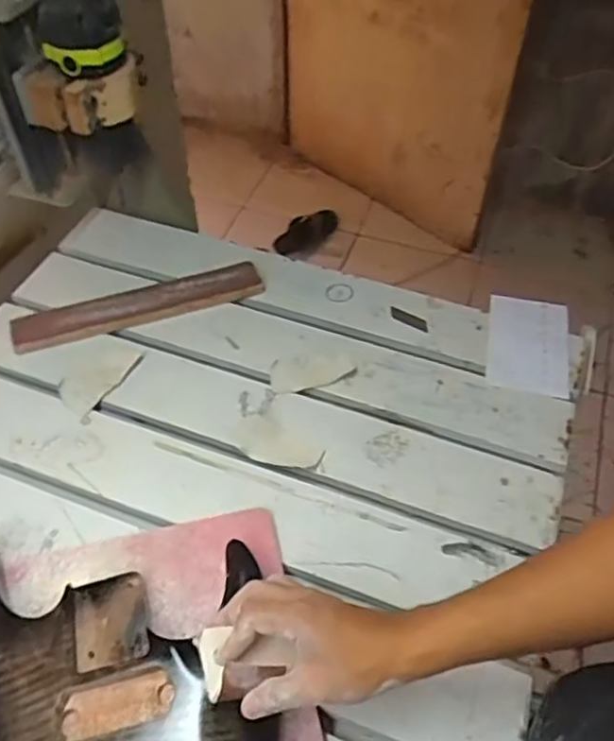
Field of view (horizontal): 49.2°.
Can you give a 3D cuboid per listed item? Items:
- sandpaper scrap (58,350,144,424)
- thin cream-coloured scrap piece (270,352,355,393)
[{"bbox_3d":[-0.238,0.006,0.762,0.064,0.015,0.103,25,54,19],"label":"sandpaper scrap"},{"bbox_3d":[0.005,0.000,0.775,0.095,0.013,0.043,-9,51,-8],"label":"thin cream-coloured scrap piece"}]

